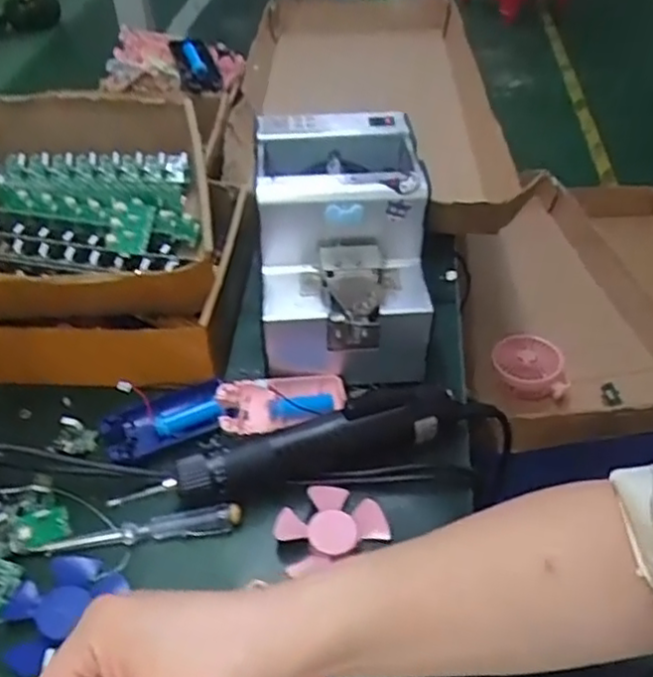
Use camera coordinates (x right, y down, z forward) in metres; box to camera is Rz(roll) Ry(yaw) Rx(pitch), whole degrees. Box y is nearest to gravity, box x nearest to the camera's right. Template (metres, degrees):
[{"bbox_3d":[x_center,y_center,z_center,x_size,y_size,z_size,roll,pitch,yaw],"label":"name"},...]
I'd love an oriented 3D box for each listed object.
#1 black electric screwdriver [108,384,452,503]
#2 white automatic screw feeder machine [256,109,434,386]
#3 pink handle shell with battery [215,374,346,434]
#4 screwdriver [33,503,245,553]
[{"bbox_3d":[-0.021,0.076,0.469,0.239,0.049,0.049,-12,45,-13],"label":"black electric screwdriver"},{"bbox_3d":[0.009,-0.074,0.542,0.125,0.142,0.167,-3,44,-4],"label":"white automatic screw feeder machine"},{"bbox_3d":[-0.031,0.049,0.500,0.095,0.019,0.045,-8,44,-9],"label":"pink handle shell with battery"},{"bbox_3d":[-0.121,0.125,0.438,0.130,0.010,0.016,-8,45,-9],"label":"screwdriver"}]

